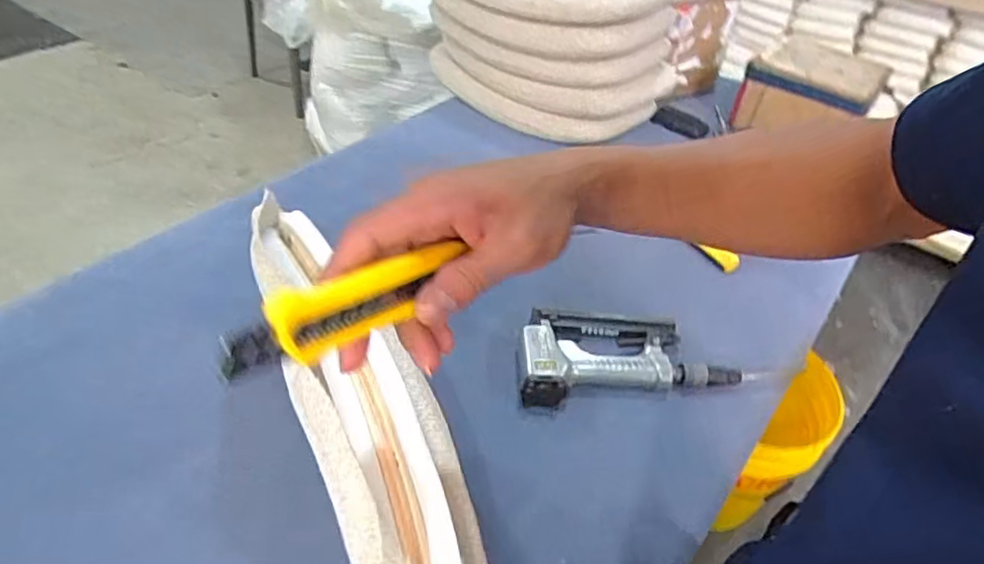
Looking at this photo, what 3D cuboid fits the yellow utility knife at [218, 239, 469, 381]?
[{"bbox_3d":[-0.060,0.009,0.268,0.014,0.033,0.121,33,39,27],"label":"yellow utility knife"}]

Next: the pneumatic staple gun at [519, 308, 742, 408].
[{"bbox_3d":[0.149,0.081,0.715,0.249,0.053,0.111,-4,43,-11],"label":"pneumatic staple gun"}]

